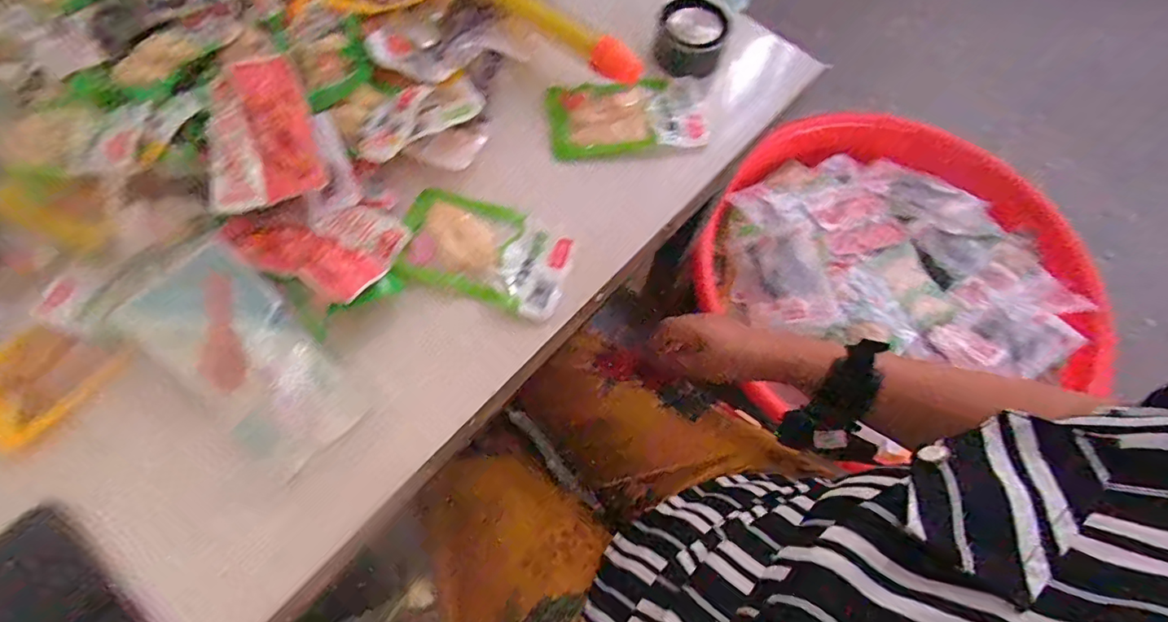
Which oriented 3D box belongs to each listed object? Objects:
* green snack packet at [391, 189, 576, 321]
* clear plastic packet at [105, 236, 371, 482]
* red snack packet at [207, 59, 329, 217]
[{"bbox_3d":[-0.078,-0.047,0.419,0.132,0.013,0.083,18,68,4],"label":"green snack packet"},{"bbox_3d":[-0.235,0.029,0.366,0.178,0.018,0.084,37,71,12],"label":"clear plastic packet"},{"bbox_3d":[-0.249,-0.141,0.408,0.075,0.023,0.129,-18,70,-10],"label":"red snack packet"}]

